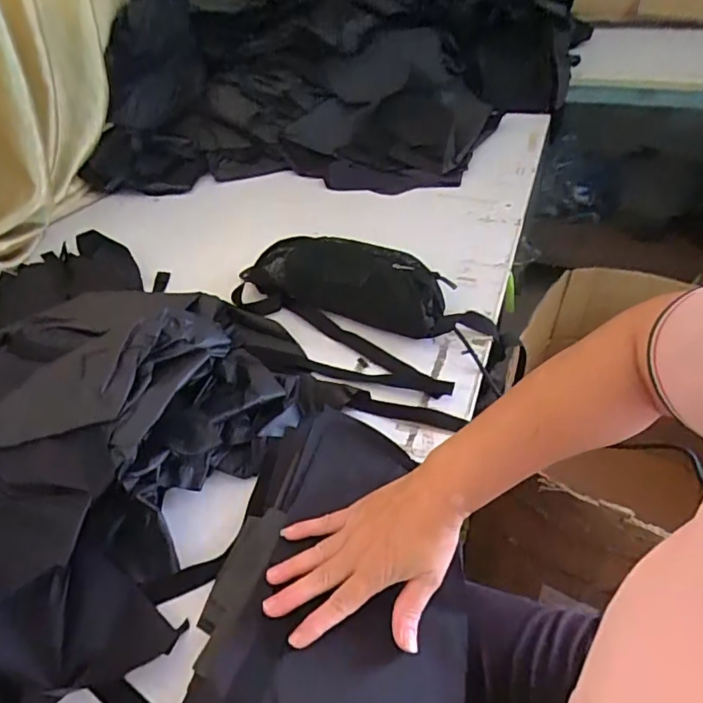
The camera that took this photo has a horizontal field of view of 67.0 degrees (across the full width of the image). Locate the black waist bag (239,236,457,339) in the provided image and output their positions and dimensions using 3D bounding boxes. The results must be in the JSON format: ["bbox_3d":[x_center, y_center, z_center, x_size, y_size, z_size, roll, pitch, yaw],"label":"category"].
[{"bbox_3d":[-0.013,-0.114,0.761,0.314,0.073,0.125,15,46,20],"label":"black waist bag"}]

